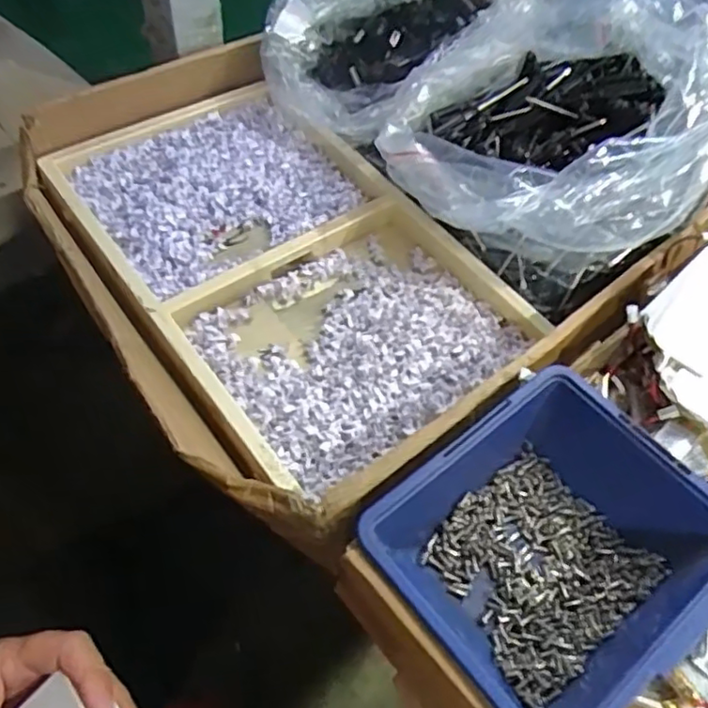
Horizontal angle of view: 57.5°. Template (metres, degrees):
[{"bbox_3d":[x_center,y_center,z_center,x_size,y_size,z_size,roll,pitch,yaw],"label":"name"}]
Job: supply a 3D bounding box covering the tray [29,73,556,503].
[{"bbox_3d":[-0.052,-0.067,0.427,0.194,0.030,0.307,-31,62,-23],"label":"tray"}]

